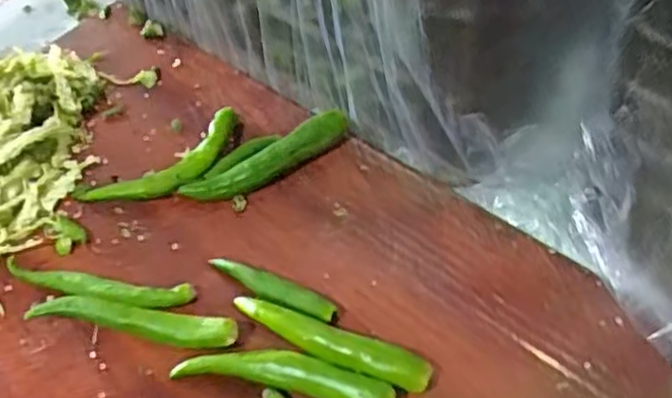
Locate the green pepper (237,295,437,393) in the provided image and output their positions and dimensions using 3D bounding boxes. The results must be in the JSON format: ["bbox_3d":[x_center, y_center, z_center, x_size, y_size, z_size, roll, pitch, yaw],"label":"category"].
[{"bbox_3d":[-0.005,0.094,0.464,0.133,0.024,0.027,15,54,17],"label":"green pepper"}]

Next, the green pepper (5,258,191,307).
[{"bbox_3d":[-0.165,0.061,0.499,0.136,0.013,0.021,8,52,11],"label":"green pepper"}]

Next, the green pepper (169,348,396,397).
[{"bbox_3d":[-0.032,0.109,0.450,0.139,0.017,0.026,9,53,13],"label":"green pepper"}]

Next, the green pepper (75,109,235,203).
[{"bbox_3d":[-0.129,-0.024,0.558,0.131,0.024,0.044,-28,54,-17],"label":"green pepper"}]

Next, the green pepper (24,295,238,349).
[{"bbox_3d":[-0.133,0.081,0.476,0.140,0.018,0.020,7,52,11],"label":"green pepper"}]

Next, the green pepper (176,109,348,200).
[{"bbox_3d":[-0.051,-0.030,0.549,0.133,0.027,0.026,-26,53,-15],"label":"green pepper"}]

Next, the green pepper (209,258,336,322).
[{"bbox_3d":[-0.045,0.061,0.489,0.098,0.017,0.017,21,56,21],"label":"green pepper"}]

